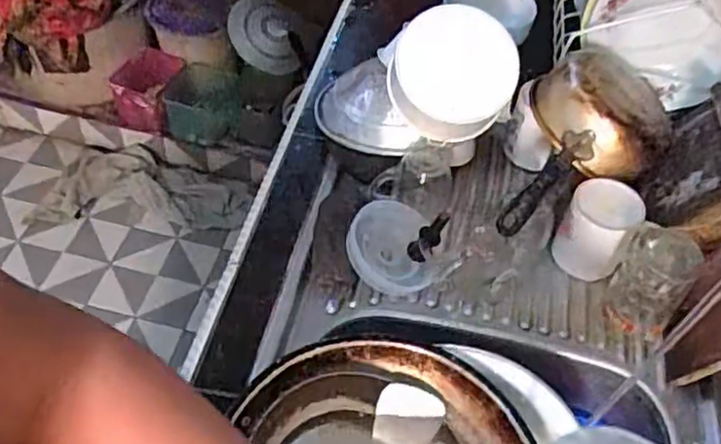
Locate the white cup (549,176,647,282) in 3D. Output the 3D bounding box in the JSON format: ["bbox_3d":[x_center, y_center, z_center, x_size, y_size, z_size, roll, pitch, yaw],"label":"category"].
[{"bbox_3d":[0.283,0.010,0.803,0.079,0.097,0.073,30,54,17],"label":"white cup"}]

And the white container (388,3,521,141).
[{"bbox_3d":[0.112,-0.187,0.836,0.152,0.115,0.125,13,51,4],"label":"white container"}]

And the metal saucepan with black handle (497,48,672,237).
[{"bbox_3d":[0.257,-0.109,0.797,0.325,0.085,0.167,-36,63,-29],"label":"metal saucepan with black handle"}]

